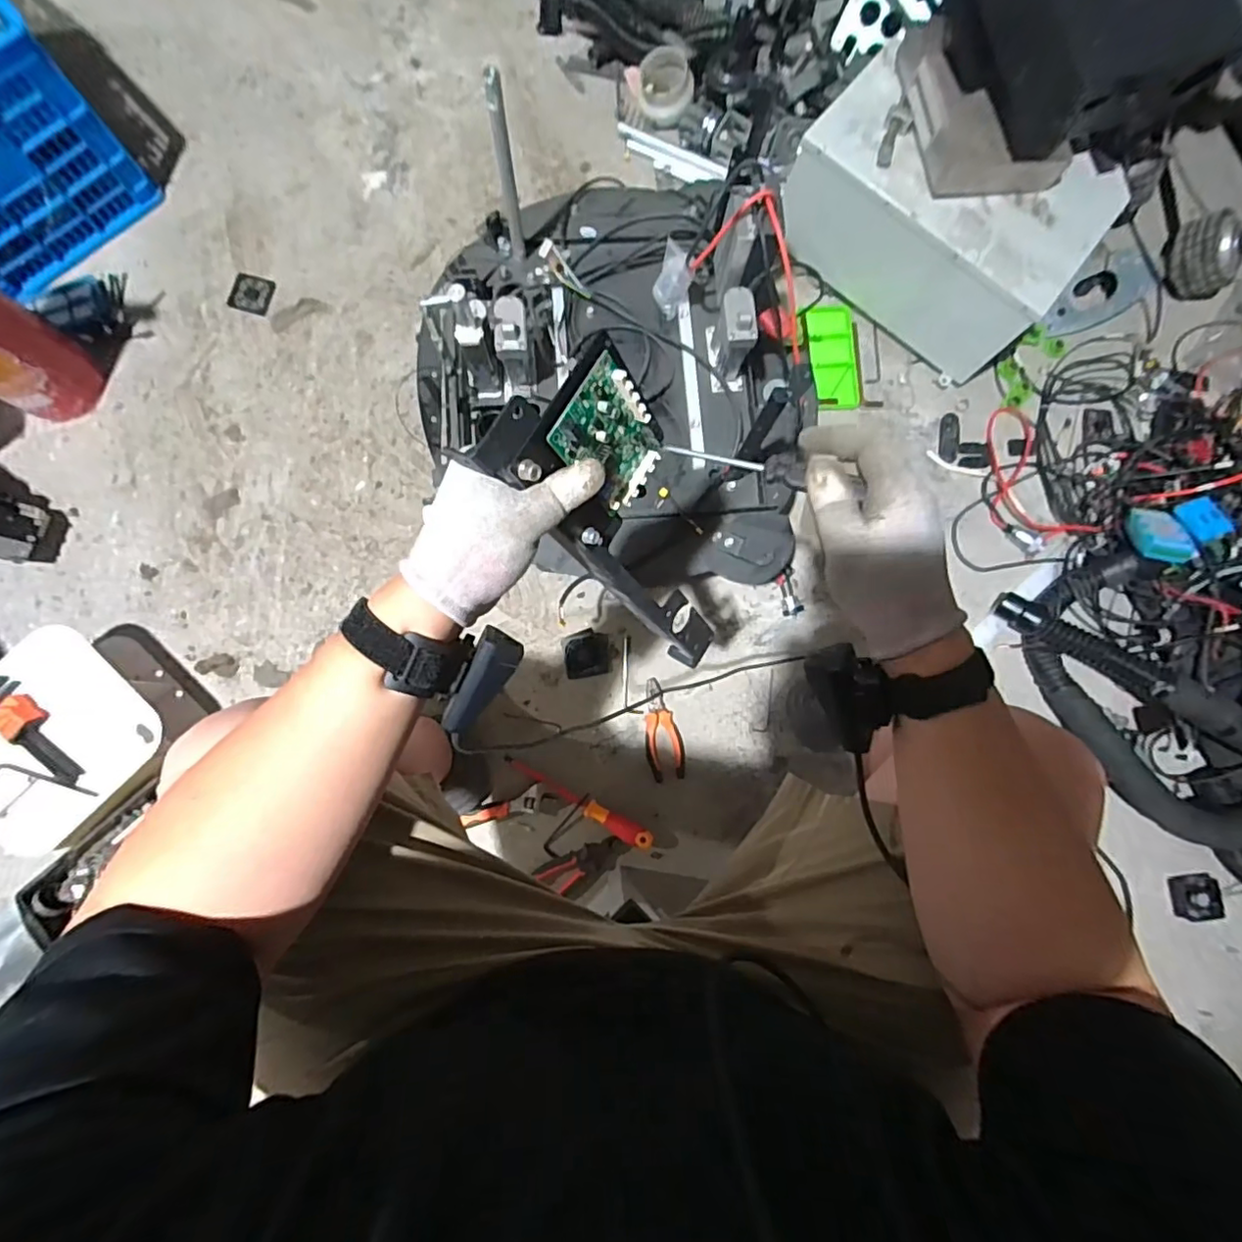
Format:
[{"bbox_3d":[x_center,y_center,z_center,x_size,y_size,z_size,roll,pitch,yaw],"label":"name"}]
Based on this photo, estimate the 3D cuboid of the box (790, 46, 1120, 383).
[{"bbox_3d":[0.482,-0.629,0.937,0.427,0.195,0.243,33,80,2],"label":"box"}]

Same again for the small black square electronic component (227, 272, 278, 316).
[{"bbox_3d":[-0.635,-0.562,1.013,0.070,0.004,0.071,13,81,-3],"label":"small black square electronic component"}]

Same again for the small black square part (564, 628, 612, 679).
[{"bbox_3d":[-0.053,0.052,0.938,0.072,0.021,0.073,-7,81,-5],"label":"small black square part"}]

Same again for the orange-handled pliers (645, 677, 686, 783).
[{"bbox_3d":[0.064,0.171,0.929,0.059,0.018,0.157,-10,82,-5],"label":"orange-handled pliers"}]

